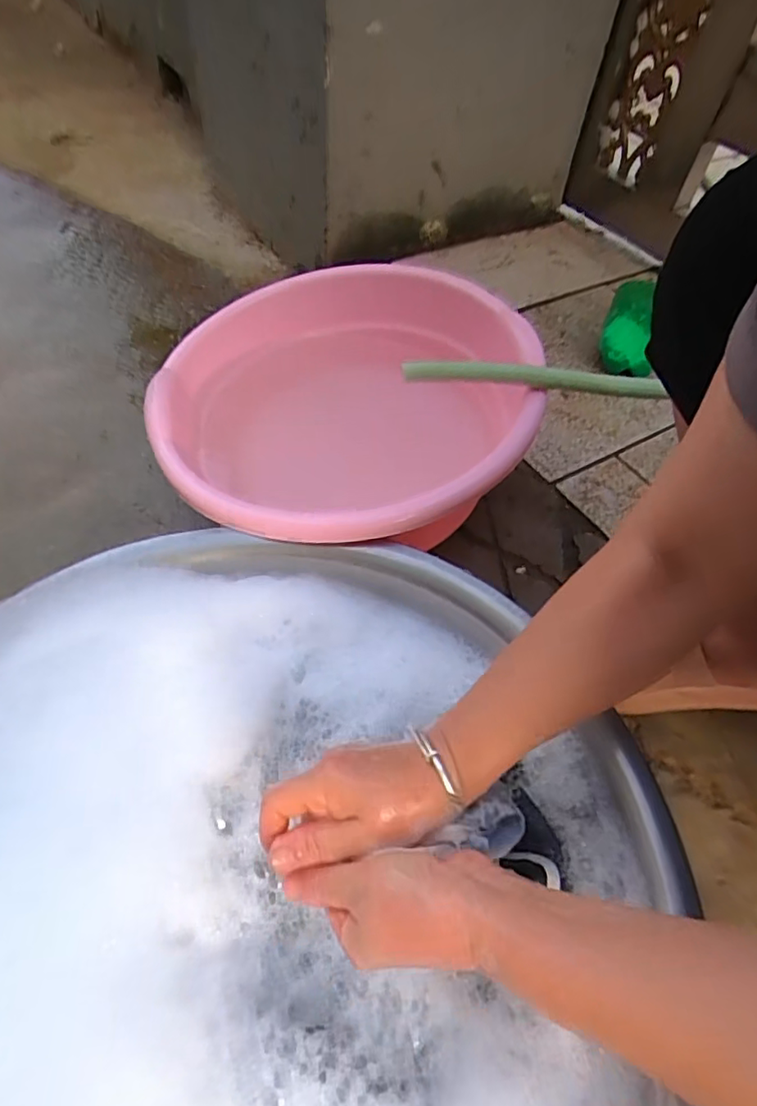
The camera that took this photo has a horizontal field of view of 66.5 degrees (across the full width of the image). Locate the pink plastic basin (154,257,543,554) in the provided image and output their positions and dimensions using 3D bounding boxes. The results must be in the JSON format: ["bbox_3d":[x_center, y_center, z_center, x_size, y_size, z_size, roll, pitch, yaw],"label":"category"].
[{"bbox_3d":[-0.042,-0.133,0.640,0.384,0.191,0.381,2,53,-3],"label":"pink plastic basin"}]

